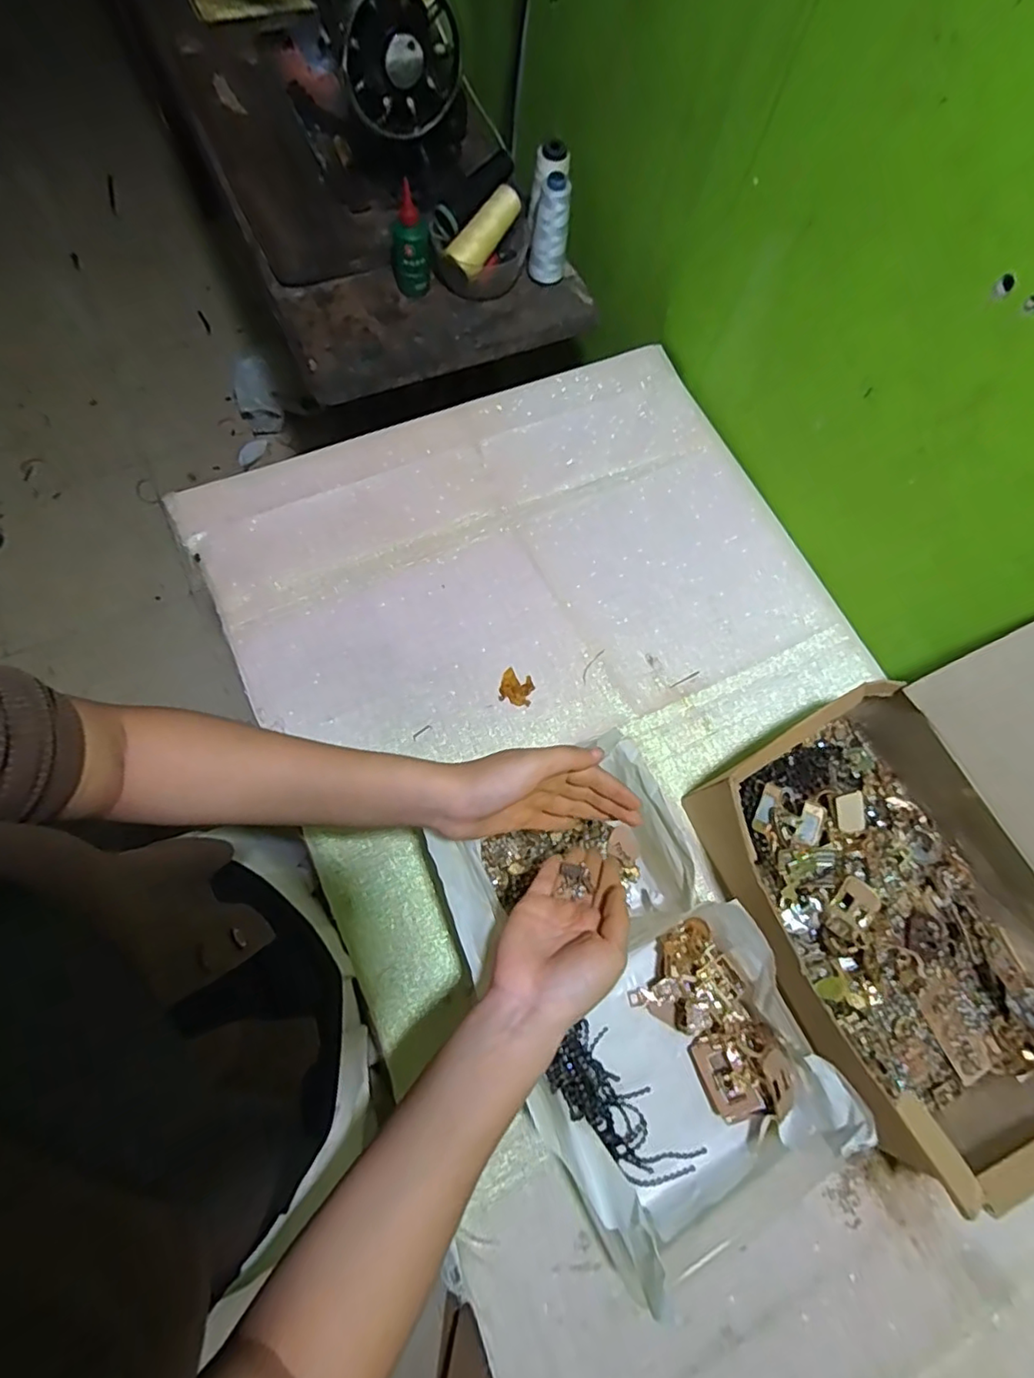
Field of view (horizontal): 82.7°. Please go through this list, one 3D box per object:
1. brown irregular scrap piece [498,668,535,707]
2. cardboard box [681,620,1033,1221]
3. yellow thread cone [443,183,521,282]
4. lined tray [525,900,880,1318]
[{"bbox_3d":[0.000,-0.001,0.591,0.033,0.004,0.034,16,71,3],"label":"brown irregular scrap piece"},{"bbox_3d":[0.348,0.147,0.417,0.309,0.276,0.321,-24,74,-10],"label":"cardboard box"},{"bbox_3d":[-0.040,-0.561,0.720,0.035,0.034,0.111,41,93,11],"label":"yellow thread cone"},{"bbox_3d":[0.134,0.309,0.451,0.213,0.081,0.197,-33,76,-12],"label":"lined tray"}]

